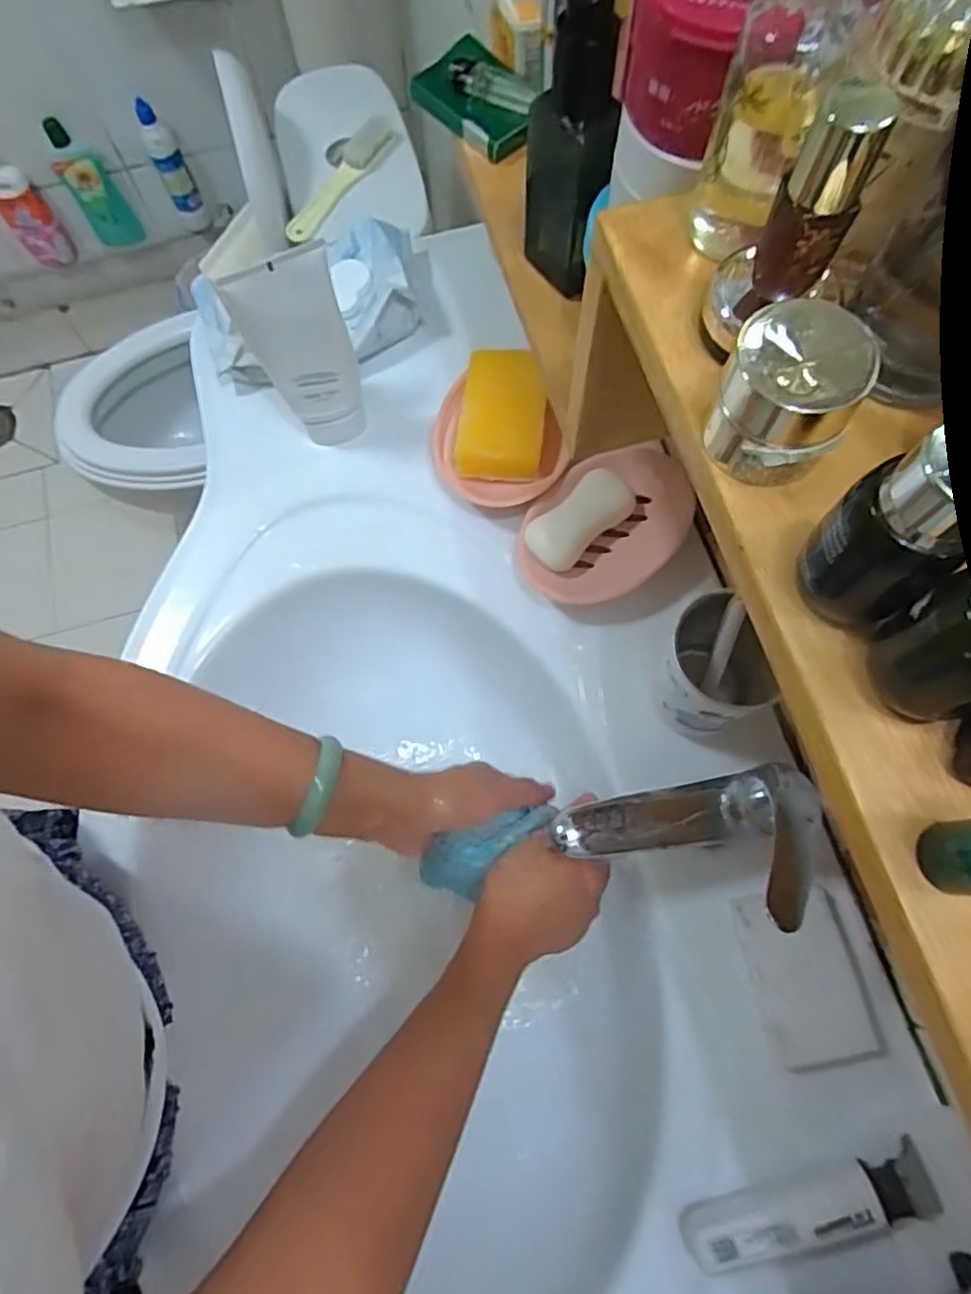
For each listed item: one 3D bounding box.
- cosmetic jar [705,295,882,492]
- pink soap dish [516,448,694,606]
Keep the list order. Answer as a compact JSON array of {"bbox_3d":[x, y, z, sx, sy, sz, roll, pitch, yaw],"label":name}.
[{"bbox_3d":[0.092,-0.077,0.214,0.039,0.040,0.039,-1,72,2],"label":"cosmetic jar"},{"bbox_3d":[0.095,-0.091,0.552,0.148,0.046,0.106,-40,75,-11],"label":"pink soap dish"}]

